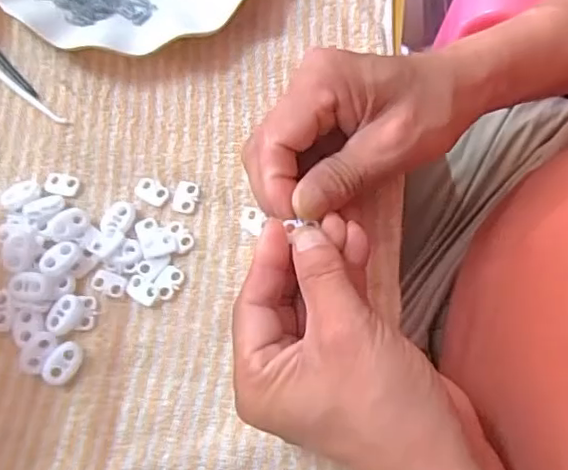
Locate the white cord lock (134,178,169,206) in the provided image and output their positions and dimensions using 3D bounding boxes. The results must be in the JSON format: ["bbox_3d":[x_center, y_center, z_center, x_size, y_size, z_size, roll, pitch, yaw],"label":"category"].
[{"bbox_3d":[-0.076,-0.025,0.339,0.021,0.004,0.013,29,72,10],"label":"white cord lock"}]

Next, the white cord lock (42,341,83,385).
[{"bbox_3d":[-0.112,0.065,0.303,0.016,0.004,0.022,34,76,-11],"label":"white cord lock"}]

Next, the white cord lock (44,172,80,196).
[{"bbox_3d":[-0.127,-0.029,0.342,0.019,0.004,0.013,16,71,6],"label":"white cord lock"}]

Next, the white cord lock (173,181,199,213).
[{"bbox_3d":[-0.056,-0.022,0.338,0.013,0.004,0.018,9,70,3],"label":"white cord lock"}]

